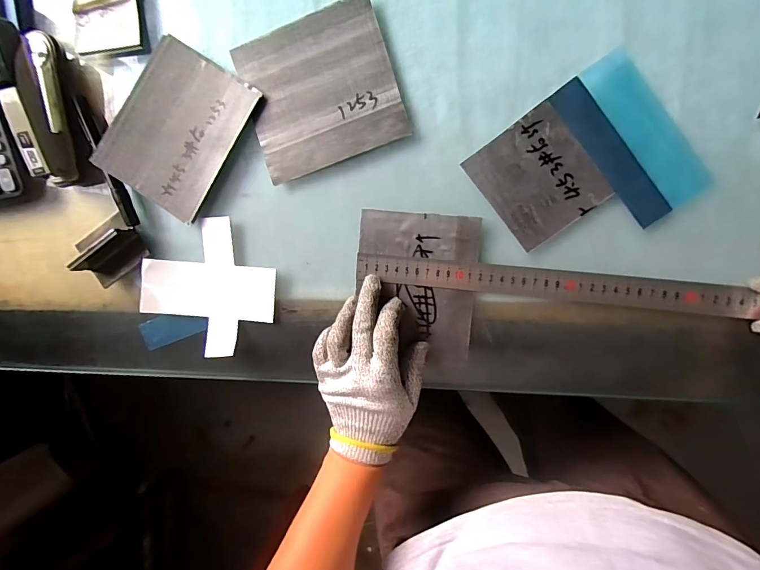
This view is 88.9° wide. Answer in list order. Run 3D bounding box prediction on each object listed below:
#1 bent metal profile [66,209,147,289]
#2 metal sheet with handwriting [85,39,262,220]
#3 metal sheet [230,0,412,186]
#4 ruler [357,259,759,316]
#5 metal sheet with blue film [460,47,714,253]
[{"bbox_3d":[-0.286,-0.037,0.402,0.066,0.031,0.056,-32,90,8],"label":"bent metal profile"},{"bbox_3d":[-0.205,-0.157,0.391,0.117,0.007,0.147,34,96,0],"label":"metal sheet with handwriting"},{"bbox_3d":[-0.059,-0.189,0.376,0.141,0.009,0.139,-18,92,8],"label":"metal sheet"},{"bbox_3d":[0.160,-0.002,0.357,0.361,0.004,0.024,5,96,8],"label":"ruler"},{"bbox_3d":[0.186,-0.104,0.353,0.167,0.008,0.142,-35,91,10],"label":"metal sheet with blue film"}]

